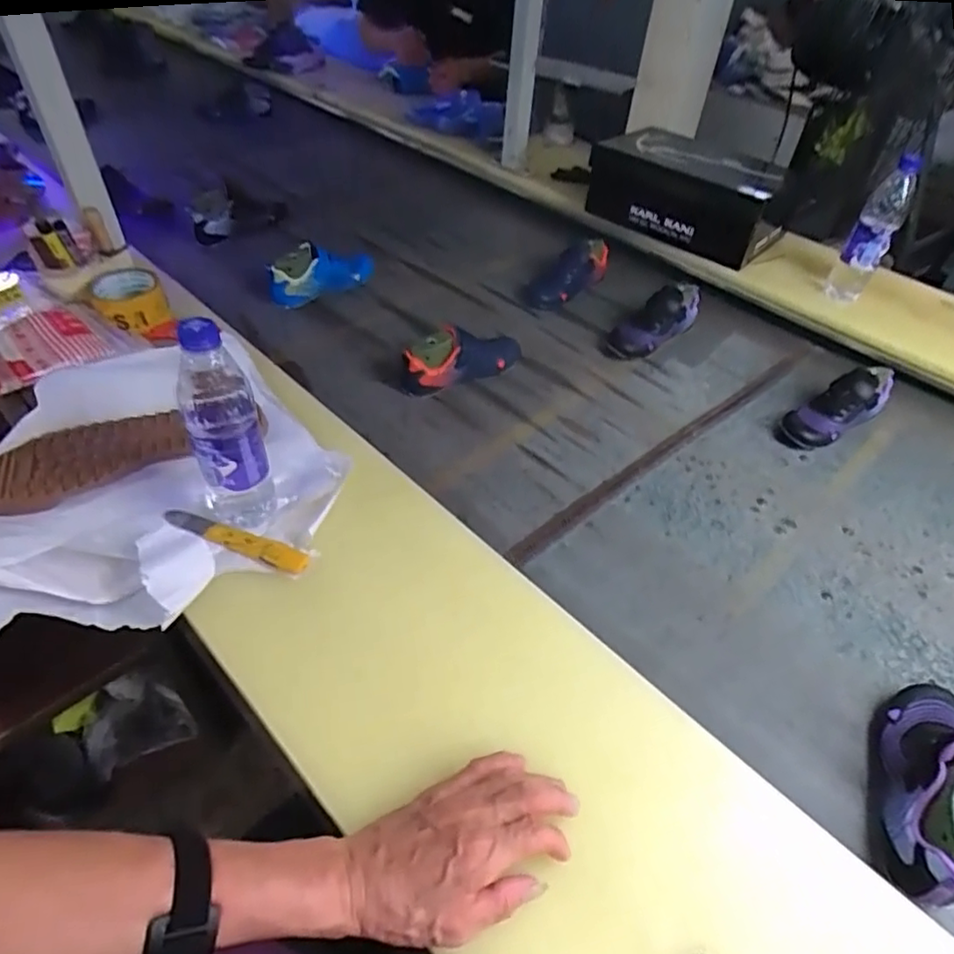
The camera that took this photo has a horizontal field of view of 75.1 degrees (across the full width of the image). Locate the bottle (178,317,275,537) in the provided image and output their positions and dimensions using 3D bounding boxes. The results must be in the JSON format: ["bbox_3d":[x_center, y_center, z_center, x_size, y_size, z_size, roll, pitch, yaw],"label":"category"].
[{"bbox_3d":[-0.226,-0.042,0.555,0.070,0.212,0.054,-15,48,-17],"label":"bottle"}]

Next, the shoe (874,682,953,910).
[{"bbox_3d":[0.397,0.248,0.525,0.073,0.099,0.200,23,48,15],"label":"shoe"}]

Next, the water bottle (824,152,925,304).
[{"bbox_3d":[0.701,-0.431,1.101,0.077,0.220,0.062,20,47,20],"label":"water bottle"}]

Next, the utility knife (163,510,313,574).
[{"bbox_3d":[-0.238,0.060,0.610,0.154,0.011,0.024,15,45,16],"label":"utility knife"}]

